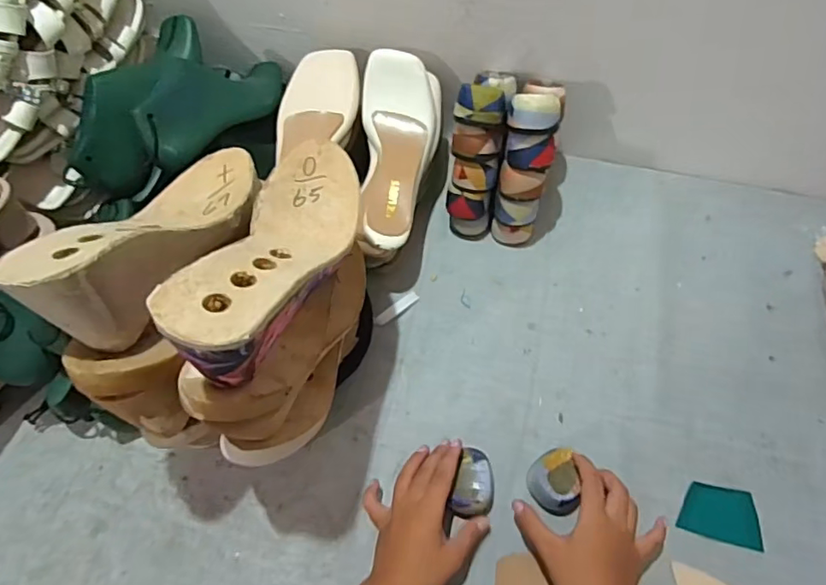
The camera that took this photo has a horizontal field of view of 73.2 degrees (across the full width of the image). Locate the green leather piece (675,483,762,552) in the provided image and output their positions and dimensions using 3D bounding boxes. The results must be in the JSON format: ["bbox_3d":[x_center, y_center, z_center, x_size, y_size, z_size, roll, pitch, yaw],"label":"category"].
[{"bbox_3d":[0.313,0.225,0.565,0.079,0.004,0.051,12,74,8],"label":"green leather piece"}]

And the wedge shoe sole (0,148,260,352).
[{"bbox_3d":[-0.196,-0.033,0.428,0.085,0.087,0.234,14,34,8],"label":"wedge shoe sole"}]

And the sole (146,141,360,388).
[{"bbox_3d":[-0.098,-0.023,0.411,0.083,0.088,0.251,9,36,6],"label":"sole"}]

